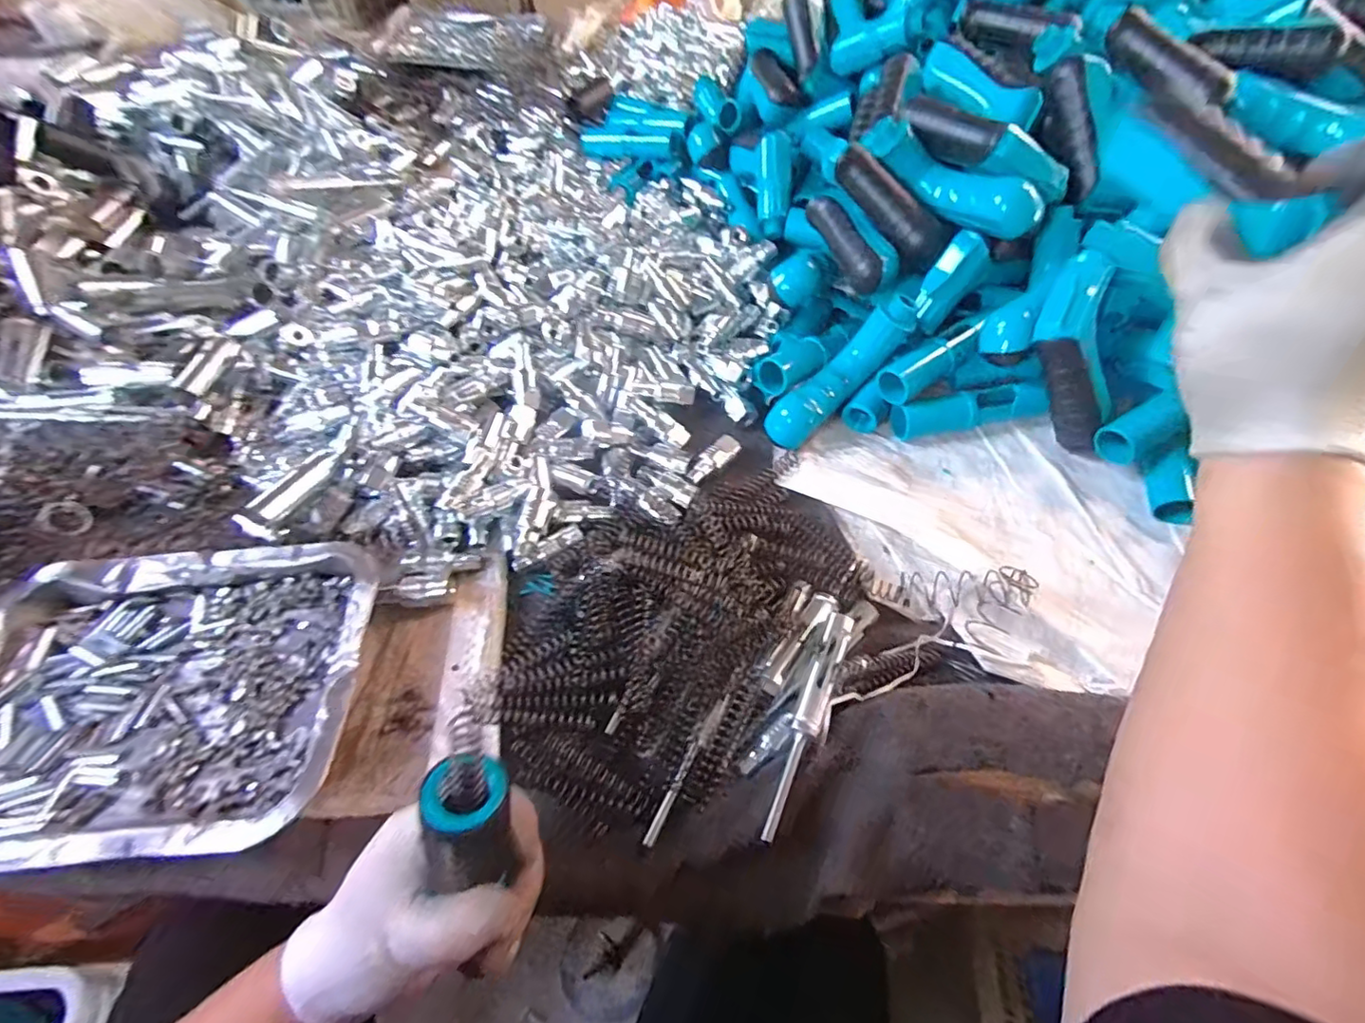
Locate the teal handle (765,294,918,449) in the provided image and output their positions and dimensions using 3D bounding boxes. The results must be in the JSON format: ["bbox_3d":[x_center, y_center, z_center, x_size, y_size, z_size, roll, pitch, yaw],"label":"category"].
[{"bbox_3d":[0.124,-0.109,0.467,0.141,0.036,0.033,-45,64,5],"label":"teal handle"}]

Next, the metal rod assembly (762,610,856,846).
[{"bbox_3d":[0.072,0.117,0.331,0.015,0.012,0.131,20,61,14],"label":"metal rod assembly"}]

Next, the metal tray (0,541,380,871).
[{"bbox_3d":[-0.328,0.110,0.364,0.256,0.039,0.186,-4,58,0],"label":"metal tray"}]

